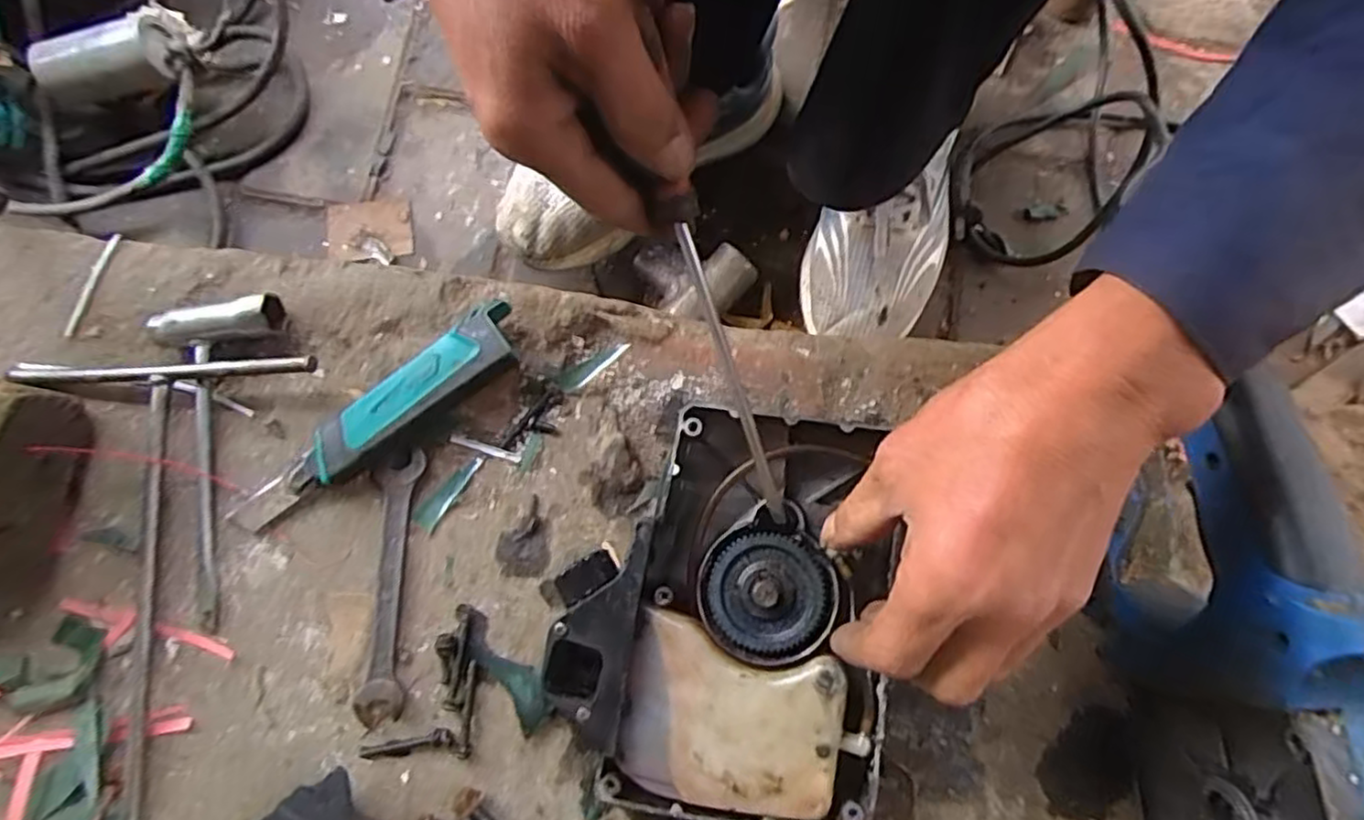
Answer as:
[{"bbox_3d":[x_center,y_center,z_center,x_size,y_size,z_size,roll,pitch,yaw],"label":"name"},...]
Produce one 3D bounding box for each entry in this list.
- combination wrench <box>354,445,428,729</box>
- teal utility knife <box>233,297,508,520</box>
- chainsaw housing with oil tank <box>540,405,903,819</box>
[{"bbox_3d":[-0.157,0.093,0.380,0.027,0.009,0.138,0,80,1],"label":"combination wrench"},{"bbox_3d":[-0.162,0.002,0.386,0.168,0.029,0.042,-40,82,-6],"label":"teal utility knife"},{"bbox_3d":[0.019,0.098,0.351,0.153,0.053,0.189,10,77,1],"label":"chainsaw housing with oil tank"}]

